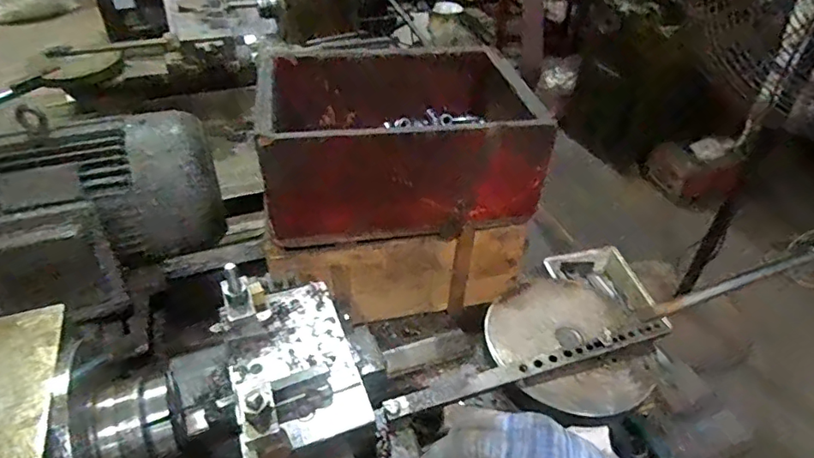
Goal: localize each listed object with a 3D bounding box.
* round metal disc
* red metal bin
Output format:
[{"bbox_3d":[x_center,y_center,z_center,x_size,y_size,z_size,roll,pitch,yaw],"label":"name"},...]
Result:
[{"bbox_3d":[0.185,0.128,0.595,0.172,0.017,0.175,1,39,-1],"label":"round metal disc"},{"bbox_3d":[-0.017,-0.128,0.721,0.342,0.156,0.256,-6,40,-10],"label":"red metal bin"}]

